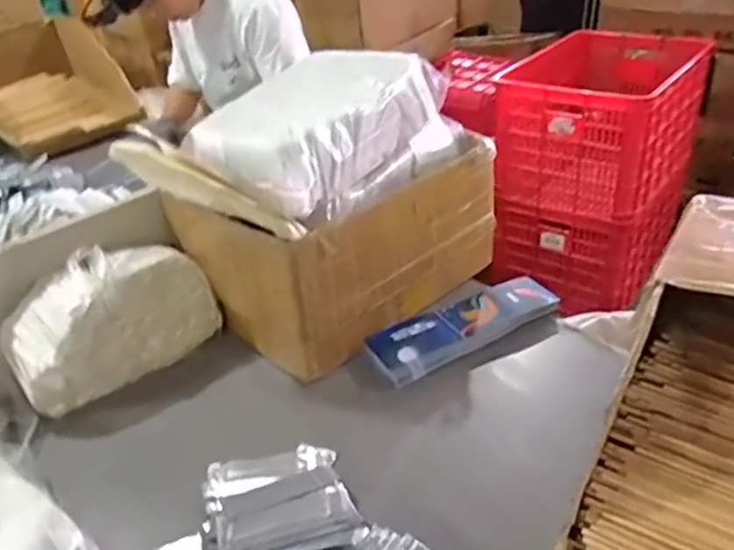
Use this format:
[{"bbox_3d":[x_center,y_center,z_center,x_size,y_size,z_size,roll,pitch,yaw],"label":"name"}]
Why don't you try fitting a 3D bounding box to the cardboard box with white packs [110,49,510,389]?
[{"bbox_3d":[-0.065,-0.096,0.929,0.461,0.329,0.274,-30,40,-33],"label":"cardboard box with white packs"}]

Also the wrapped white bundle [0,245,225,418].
[{"bbox_3d":[-0.342,0.057,0.870,0.266,0.140,0.096,-24,37,-26],"label":"wrapped white bundle"}]

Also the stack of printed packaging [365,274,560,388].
[{"bbox_3d":[0.137,0.068,0.900,0.274,0.035,0.097,-20,35,-21],"label":"stack of printed packaging"}]

